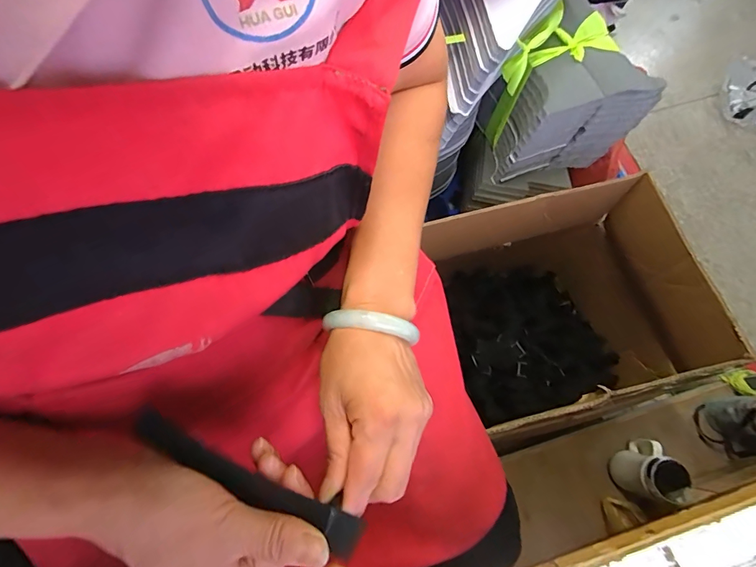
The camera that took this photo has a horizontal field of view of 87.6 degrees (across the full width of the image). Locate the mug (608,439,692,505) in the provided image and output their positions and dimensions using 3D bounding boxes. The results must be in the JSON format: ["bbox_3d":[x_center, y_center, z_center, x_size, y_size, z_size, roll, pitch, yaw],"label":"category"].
[{"bbox_3d":[0.526,0.363,0.773,0.069,0.137,0.107,7,71,2],"label":"mug"}]

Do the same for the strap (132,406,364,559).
[{"bbox_3d":[-0.074,0.112,0.221,0.142,0.014,0.020,30,73,-3],"label":"strap"}]

